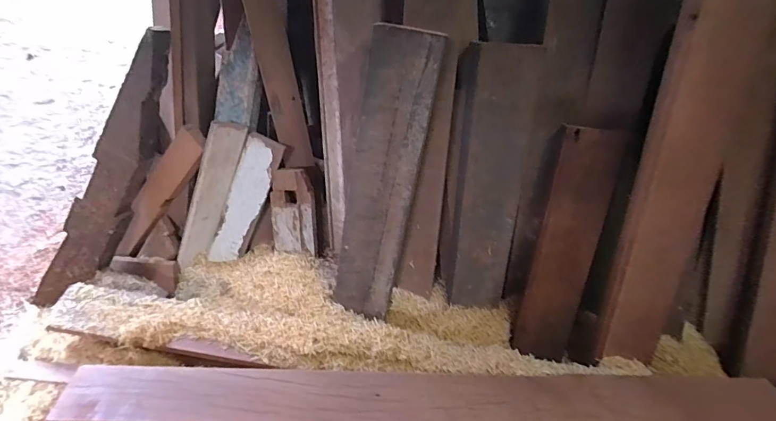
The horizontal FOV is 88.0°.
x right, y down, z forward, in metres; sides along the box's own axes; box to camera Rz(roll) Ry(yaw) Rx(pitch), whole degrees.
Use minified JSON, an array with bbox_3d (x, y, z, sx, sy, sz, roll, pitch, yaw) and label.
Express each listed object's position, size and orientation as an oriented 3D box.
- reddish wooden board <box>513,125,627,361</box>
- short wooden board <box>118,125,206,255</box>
[{"bbox_3d":[0.444,0.113,1.015,0.141,0.635,0.032,14,25,21],"label":"reddish wooden board"},{"bbox_3d":[-0.744,-0.051,1.290,0.129,0.613,0.029,54,30,7],"label":"short wooden board"}]

